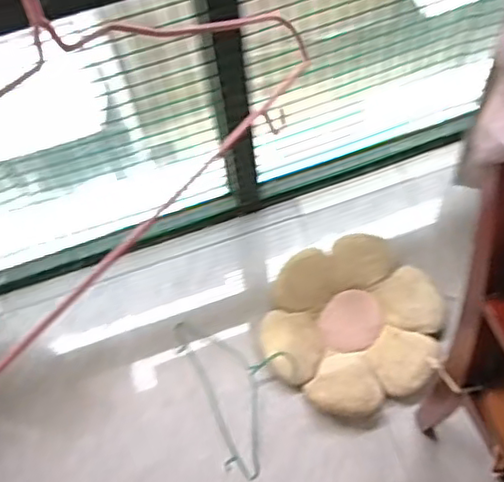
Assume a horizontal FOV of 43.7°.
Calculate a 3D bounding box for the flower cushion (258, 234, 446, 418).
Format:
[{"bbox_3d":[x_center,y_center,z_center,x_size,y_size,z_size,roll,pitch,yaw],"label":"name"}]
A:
[{"bbox_3d":[0.225,0.184,1.422,0.382,0.089,0.386,-1,64,2],"label":"flower cushion"}]

